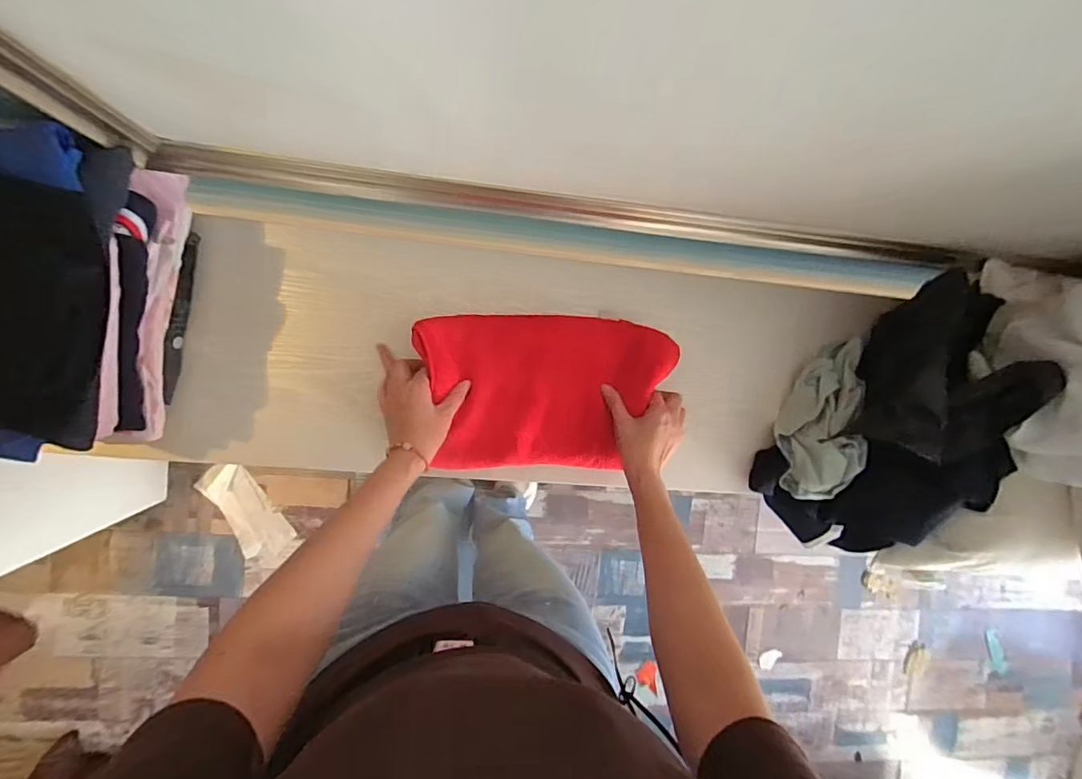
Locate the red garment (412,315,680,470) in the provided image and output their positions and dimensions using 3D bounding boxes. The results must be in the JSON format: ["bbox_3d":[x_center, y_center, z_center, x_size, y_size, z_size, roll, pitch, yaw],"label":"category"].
[{"bbox_3d":[0.008,0.004,0.587,0.297,0.029,0.184,1,93,-8],"label":"red garment"}]

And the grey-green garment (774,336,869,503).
[{"bbox_3d":[0.373,0.037,0.635,0.088,0.057,0.210,10,91,-8],"label":"grey-green garment"}]

